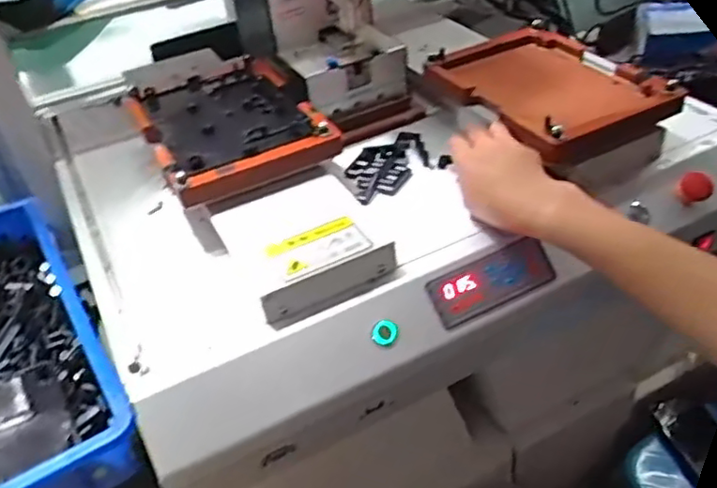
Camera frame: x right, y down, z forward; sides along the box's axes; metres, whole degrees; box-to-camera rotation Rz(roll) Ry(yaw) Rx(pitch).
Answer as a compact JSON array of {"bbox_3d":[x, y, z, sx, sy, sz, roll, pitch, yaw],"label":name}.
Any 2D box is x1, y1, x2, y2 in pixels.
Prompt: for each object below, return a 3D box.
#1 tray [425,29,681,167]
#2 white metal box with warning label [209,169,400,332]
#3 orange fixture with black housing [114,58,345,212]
[{"bbox_3d":[0.202,-0.165,0.687,0.194,0.034,0.205,-21,41,-17],"label":"tray"},{"bbox_3d":[-0.051,-0.007,0.575,0.126,0.046,0.134,-20,41,-17],"label":"white metal box with warning label"},{"bbox_3d":[-0.134,-0.128,0.683,0.165,0.036,0.213,-22,41,-19],"label":"orange fixture with black housing"}]

